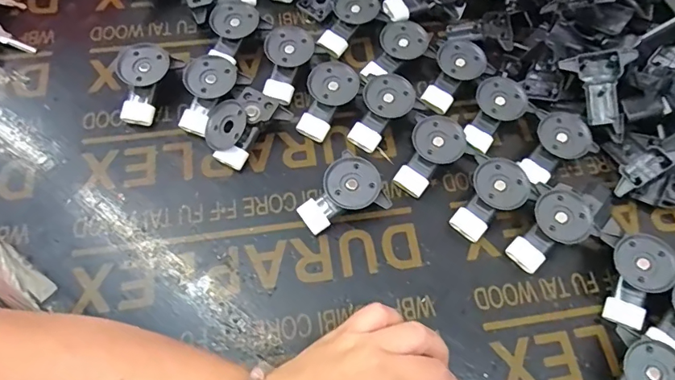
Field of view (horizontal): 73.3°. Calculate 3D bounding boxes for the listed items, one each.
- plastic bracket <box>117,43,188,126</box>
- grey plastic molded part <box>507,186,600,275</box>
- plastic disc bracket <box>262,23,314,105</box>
[{"bbox_3d":[-0.171,-0.093,0.395,0.045,0.027,0.066,26,67,10],"label":"plastic bracket"},{"bbox_3d":[0.164,0.031,0.354,0.068,0.021,0.052,-41,73,-19],"label":"grey plastic molded part"},{"bbox_3d":[-0.047,-0.114,0.408,0.039,0.015,0.073,12,84,7],"label":"plastic disc bracket"}]

